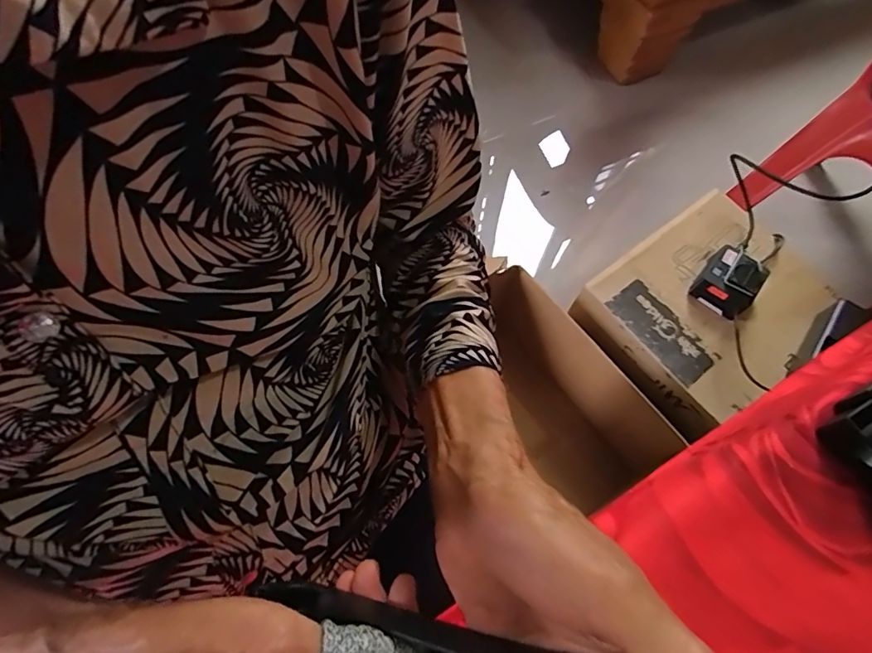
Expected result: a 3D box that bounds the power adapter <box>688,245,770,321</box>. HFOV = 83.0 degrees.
[{"bbox_3d":[0.420,-0.067,0.704,0.074,0.049,0.086,38,69,15],"label":"power adapter"}]

